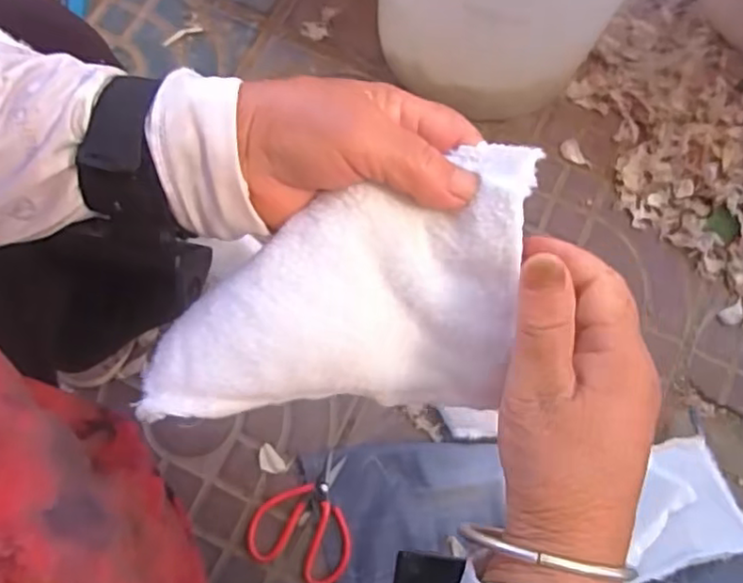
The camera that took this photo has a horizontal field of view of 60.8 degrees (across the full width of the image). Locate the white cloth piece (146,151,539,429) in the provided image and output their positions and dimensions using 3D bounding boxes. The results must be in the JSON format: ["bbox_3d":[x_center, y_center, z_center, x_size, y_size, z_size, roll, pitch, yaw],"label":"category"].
[{"bbox_3d":[-0.019,0.000,0.262,0.154,0.021,0.109,0,104,4],"label":"white cloth piece"}]

